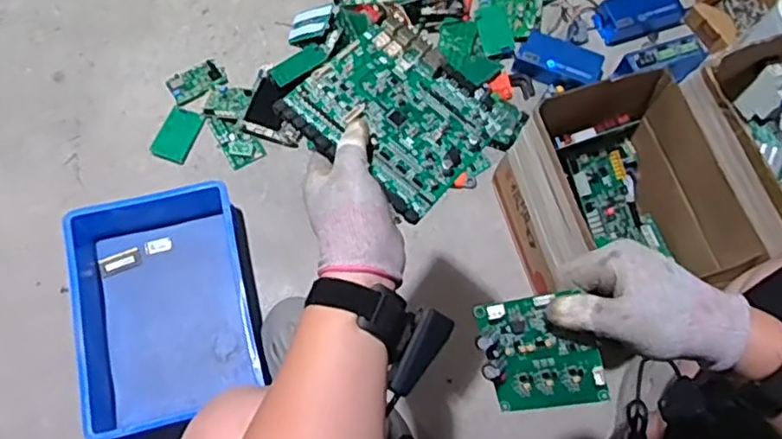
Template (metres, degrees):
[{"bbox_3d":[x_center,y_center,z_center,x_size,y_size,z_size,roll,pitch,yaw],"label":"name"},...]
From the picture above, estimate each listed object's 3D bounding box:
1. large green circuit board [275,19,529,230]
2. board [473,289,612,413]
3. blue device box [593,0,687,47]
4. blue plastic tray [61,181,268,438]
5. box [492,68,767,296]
[{"bbox_3d":[0.013,-0.093,0.561,0.167,0.012,0.160,38,60,4],"label":"large green circuit board"},{"bbox_3d":[0.103,0.096,0.448,0.079,0.018,0.080,-15,89,25],"label":"board"},{"bbox_3d":[0.488,-0.407,1.266,0.169,0.039,0.091,-20,73,-8],"label":"blue device box"},{"bbox_3d":[-0.357,0.140,1.023,0.262,0.098,0.347,-15,72,-7],"label":"blue plastic tray"},{"bbox_3d":[0.341,-0.019,1.012,0.246,0.265,0.319,-15,72,-8],"label":"box"}]

